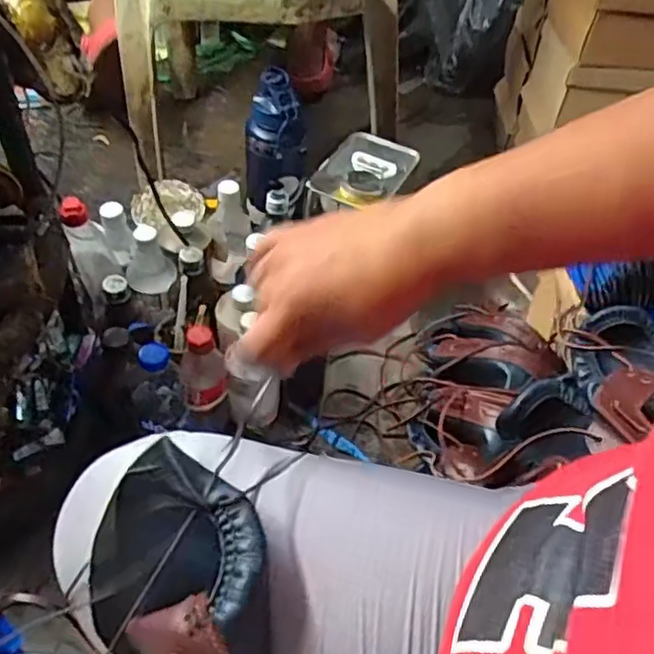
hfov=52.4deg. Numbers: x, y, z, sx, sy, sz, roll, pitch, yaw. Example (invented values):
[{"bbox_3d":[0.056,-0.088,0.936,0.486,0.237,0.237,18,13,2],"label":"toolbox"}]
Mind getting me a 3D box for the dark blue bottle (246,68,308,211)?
[{"bbox_3d":[-0.074,-0.257,0.953,0.085,0.195,0.066,-3,50,-9],"label":"dark blue bottle"}]

